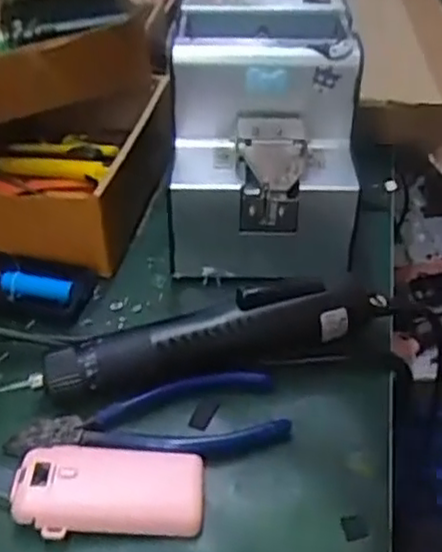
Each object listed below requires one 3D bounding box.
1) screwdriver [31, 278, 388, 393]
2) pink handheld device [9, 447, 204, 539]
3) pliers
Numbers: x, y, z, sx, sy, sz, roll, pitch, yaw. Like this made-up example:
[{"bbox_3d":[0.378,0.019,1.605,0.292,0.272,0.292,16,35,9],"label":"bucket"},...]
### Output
[{"bbox_3d":[-0.001,0.036,0.423,0.204,0.044,0.031,-10,40,-10],"label":"screwdriver"},{"bbox_3d":[-0.056,0.107,0.360,0.093,0.016,0.044,-2,39,-1],"label":"pink handheld device"},{"bbox_3d":[-0.039,0.083,0.396,0.151,0.010,0.050,-9,40,-10],"label":"pliers"}]

